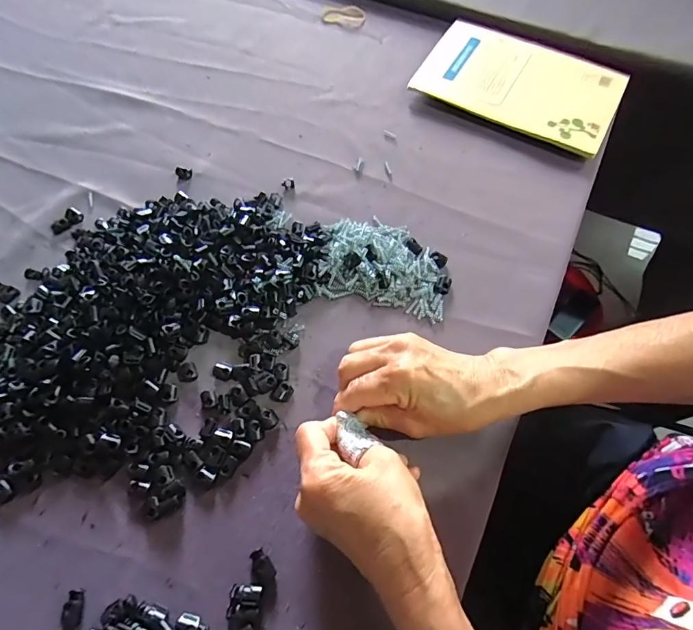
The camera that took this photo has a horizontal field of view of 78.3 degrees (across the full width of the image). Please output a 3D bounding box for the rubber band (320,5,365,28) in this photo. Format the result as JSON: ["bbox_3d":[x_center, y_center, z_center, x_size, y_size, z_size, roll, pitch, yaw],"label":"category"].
[{"bbox_3d":[-0.004,-0.378,0.535,0.053,0.009,0.029,12,66,7],"label":"rubber band"}]

